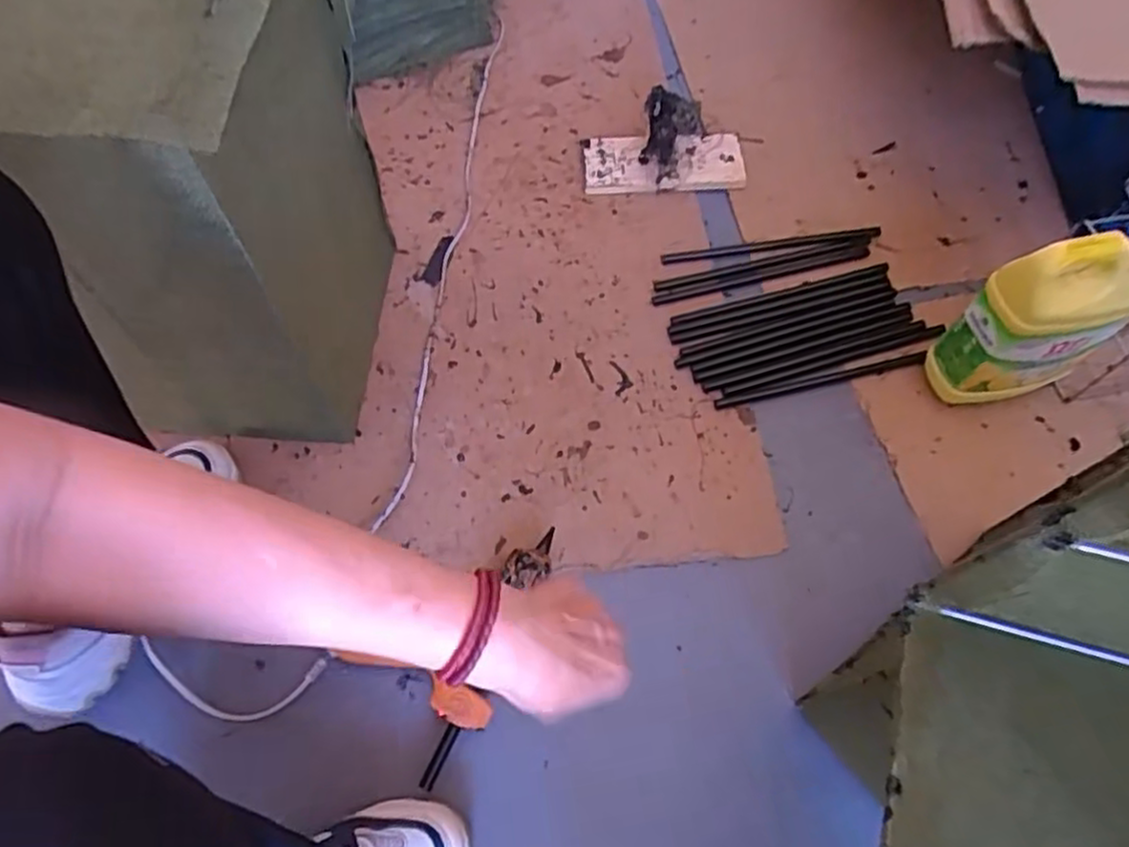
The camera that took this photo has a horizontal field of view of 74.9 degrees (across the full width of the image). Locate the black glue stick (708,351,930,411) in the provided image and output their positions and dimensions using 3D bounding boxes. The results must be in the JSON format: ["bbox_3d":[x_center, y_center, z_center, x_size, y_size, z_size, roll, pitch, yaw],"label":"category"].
[{"bbox_3d":[0.281,-0.047,0.808,0.242,0.008,0.015,-12,64,-6],"label":"black glue stick"}]

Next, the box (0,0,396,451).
[{"bbox_3d":[-0.309,-0.211,0.618,0.272,0.403,0.309,4,64,2],"label":"box"}]

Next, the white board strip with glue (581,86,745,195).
[{"bbox_3d":[0.125,-0.352,0.914,0.201,0.088,0.113,-2,64,-1],"label":"white board strip with glue"}]

